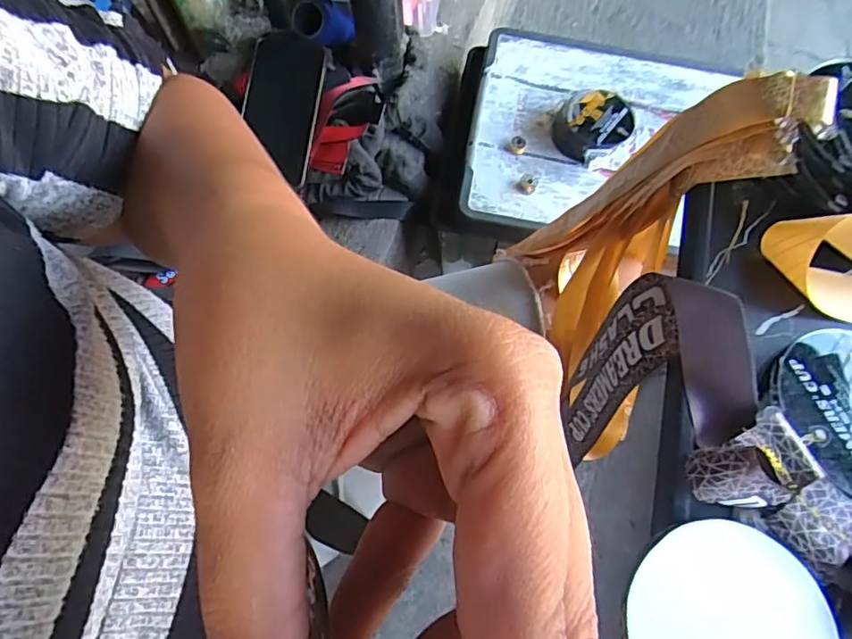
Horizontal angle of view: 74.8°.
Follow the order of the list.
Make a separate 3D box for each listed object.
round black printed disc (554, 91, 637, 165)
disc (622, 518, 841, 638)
[{"bbox_3d":[0.185,-0.215,0.623,0.080,0.045,0.068,-7,68,-1],"label":"round black printed disc"},{"bbox_3d":[0.106,0.109,0.193,0.072,0.009,0.071,0,68,1],"label":"disc"}]

